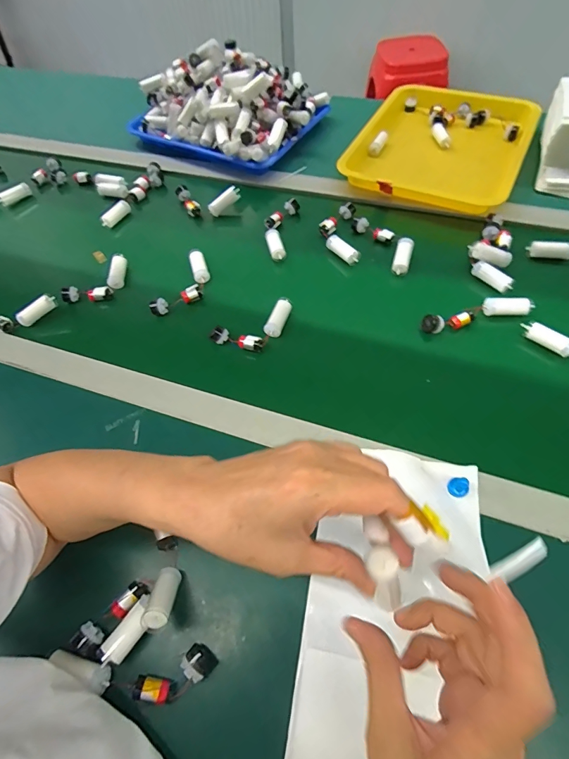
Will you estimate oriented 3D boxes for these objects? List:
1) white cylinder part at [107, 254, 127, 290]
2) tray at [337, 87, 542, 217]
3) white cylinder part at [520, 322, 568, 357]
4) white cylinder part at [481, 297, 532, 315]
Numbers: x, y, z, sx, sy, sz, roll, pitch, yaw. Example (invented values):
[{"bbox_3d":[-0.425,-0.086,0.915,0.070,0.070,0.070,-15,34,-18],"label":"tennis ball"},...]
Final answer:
[{"bbox_3d":[-0.240,-0.155,0.568,0.017,0.020,0.051,1,72,5],"label":"white cylinder part"},{"bbox_3d":[0.280,-0.419,0.693,0.263,0.039,0.359,23,62,18],"label":"tray"},{"bbox_3d":[0.309,-0.048,0.463,0.060,0.015,0.018,31,66,21],"label":"white cylinder part"},{"bbox_3d":[0.277,-0.091,0.493,0.052,0.015,0.021,7,59,9],"label":"white cylinder part"}]

